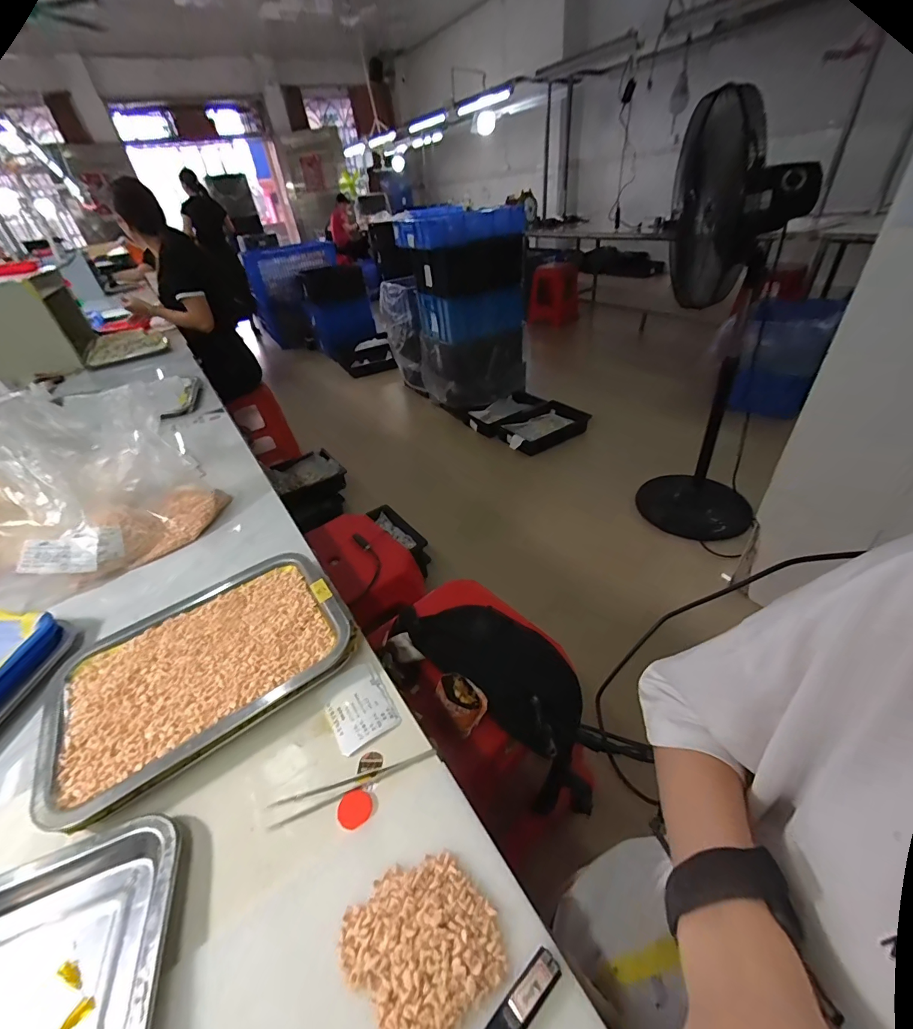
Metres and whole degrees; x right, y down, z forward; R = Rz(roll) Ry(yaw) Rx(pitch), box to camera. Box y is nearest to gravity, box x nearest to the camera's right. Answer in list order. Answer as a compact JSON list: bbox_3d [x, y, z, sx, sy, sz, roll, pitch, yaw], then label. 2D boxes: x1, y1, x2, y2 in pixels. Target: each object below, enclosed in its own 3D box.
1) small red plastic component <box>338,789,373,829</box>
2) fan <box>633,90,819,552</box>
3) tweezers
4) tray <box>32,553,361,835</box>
[{"bbox_3d":[-0.077,0.221,0.314,0.025,0.004,0.024,-5,38,4],"label":"small red plastic component"},{"bbox_3d":[0.802,-0.525,1.303,0.408,1.132,0.432,8,41,19],"label":"fan"},{"bbox_3d":[-0.080,0.211,0.328,0.129,0.005,0.015,-17,39,-12],"label":"tweezers"},{"bbox_3d":[-0.249,0.139,0.412,0.264,0.025,0.196,-31,44,-27],"label":"tray"}]

